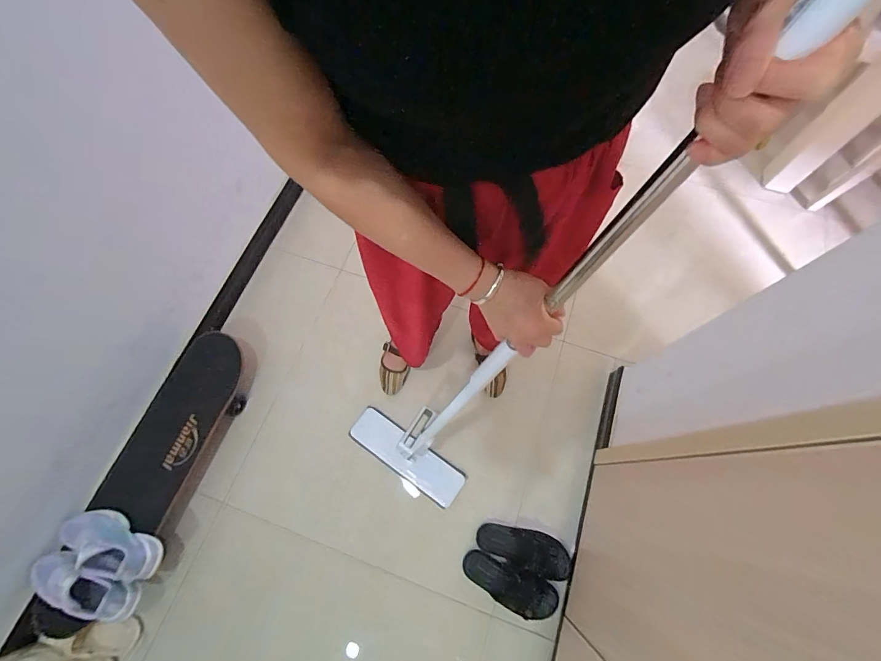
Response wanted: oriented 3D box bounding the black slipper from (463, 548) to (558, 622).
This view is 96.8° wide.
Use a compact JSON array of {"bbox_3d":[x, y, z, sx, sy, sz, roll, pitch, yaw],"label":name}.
[{"bbox_3d":[0.176,0.651,1.001,0.249,0.054,0.094,22,71,9],"label":"black slipper"}]

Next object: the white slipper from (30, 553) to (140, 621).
[{"bbox_3d":[-0.823,0.579,0.895,0.251,0.108,0.100,9,70,17],"label":"white slipper"}]

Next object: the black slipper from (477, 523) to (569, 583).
[{"bbox_3d":[0.219,0.568,1.030,0.235,0.060,0.092,20,71,8],"label":"black slipper"}]

